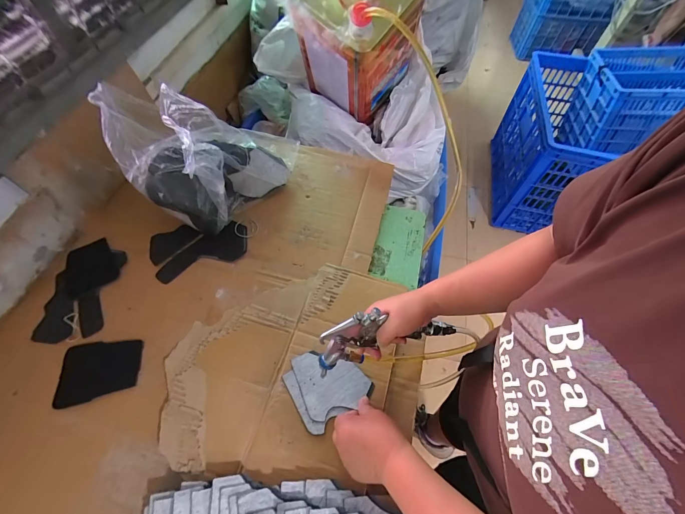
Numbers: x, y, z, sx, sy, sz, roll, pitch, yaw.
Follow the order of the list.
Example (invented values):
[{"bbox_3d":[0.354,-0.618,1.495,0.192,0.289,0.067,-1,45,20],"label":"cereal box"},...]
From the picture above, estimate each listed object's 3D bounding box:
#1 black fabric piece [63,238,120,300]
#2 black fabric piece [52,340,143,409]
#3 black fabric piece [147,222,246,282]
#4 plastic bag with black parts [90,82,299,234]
[{"bbox_3d":[-0.514,0.018,0.621,0.104,0.007,0.135,-30,59,-11],"label":"black fabric piece"},{"bbox_3d":[-0.407,0.190,0.511,0.123,0.006,0.096,-7,60,-6],"label":"black fabric piece"},{"bbox_3d":[-0.296,-0.025,0.634,0.188,0.012,0.116,-19,62,-12],"label":"black fabric piece"},{"bbox_3d":[-0.268,-0.196,0.618,0.324,0.199,0.255,-6,60,-5],"label":"plastic bag with black parts"}]

